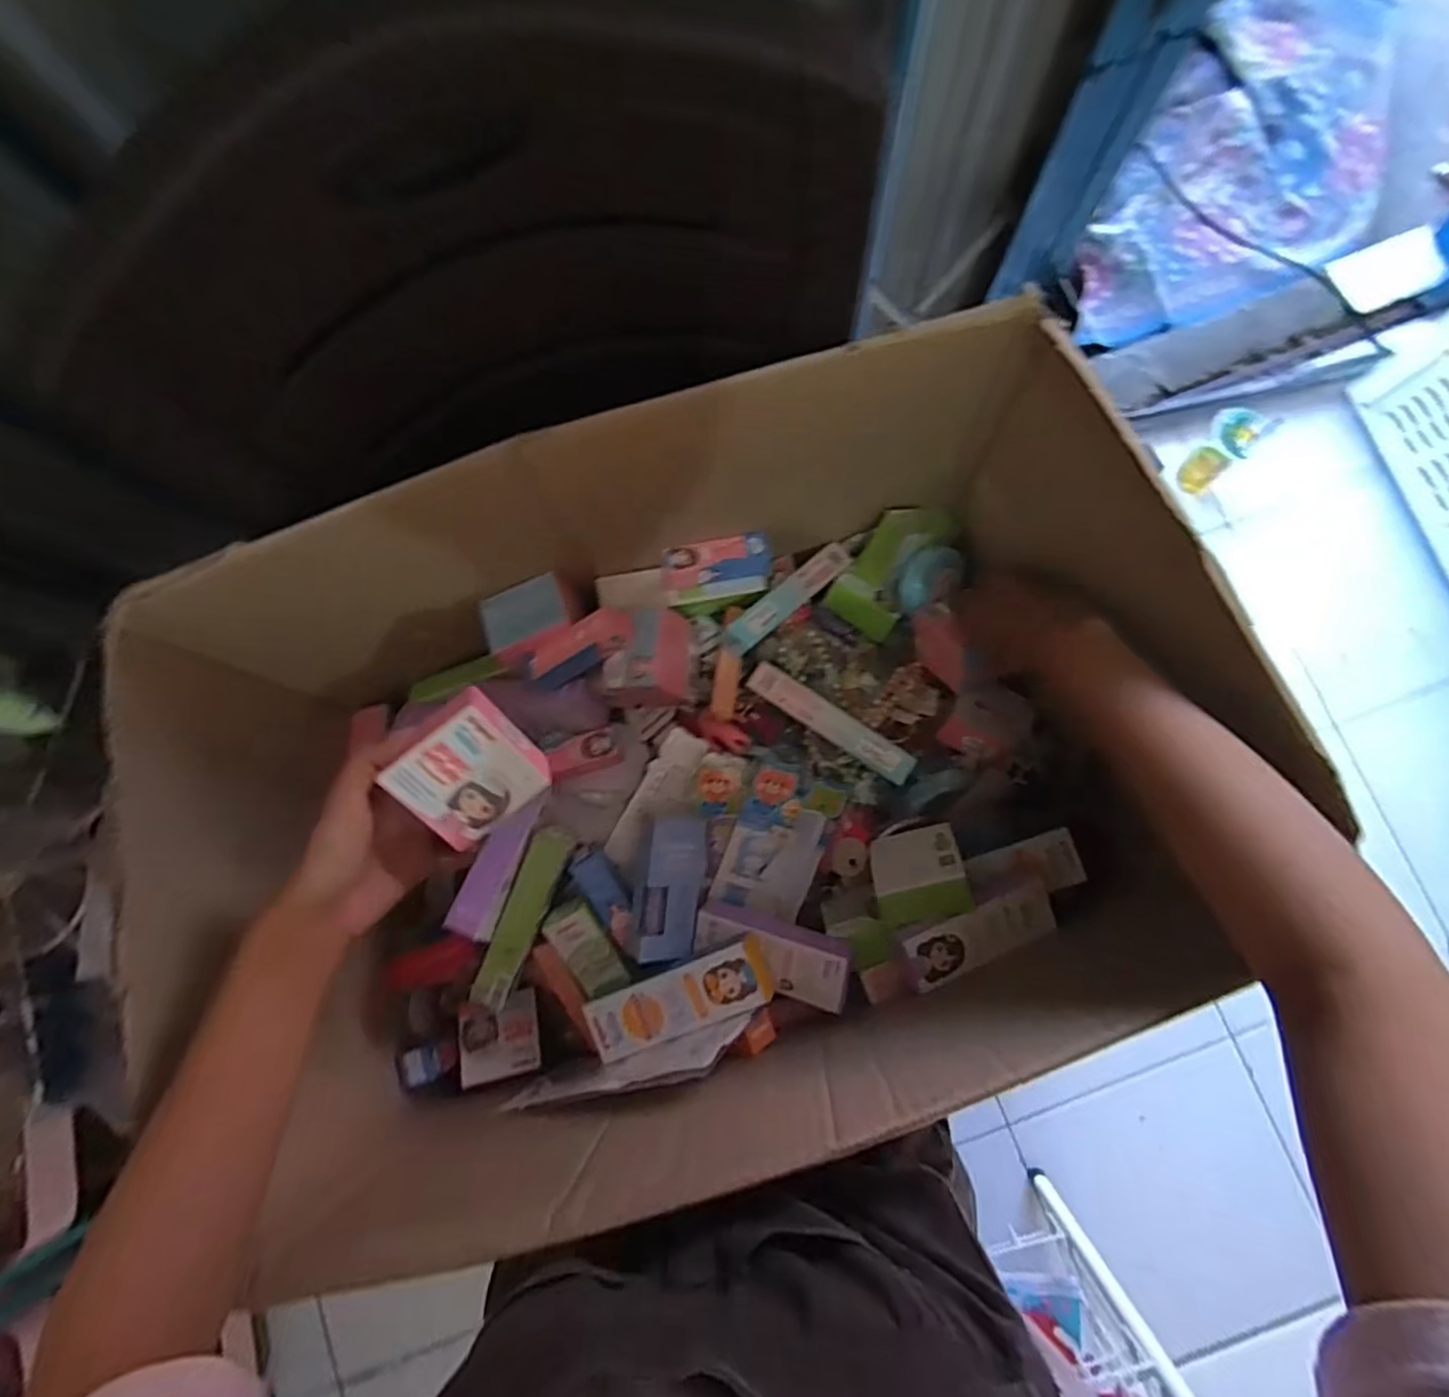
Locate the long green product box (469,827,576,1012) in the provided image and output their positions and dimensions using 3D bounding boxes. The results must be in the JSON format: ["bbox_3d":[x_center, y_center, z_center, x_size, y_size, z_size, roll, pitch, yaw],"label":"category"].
[{"bbox_3d":[-0.143,0.155,0.501,0.027,0.031,0.127,21,83,7],"label":"long green product box"}]

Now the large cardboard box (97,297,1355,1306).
[{"bbox_3d":[-0.024,0.046,0.455,0.552,0.243,0.380,-16,81,1],"label":"large cardboard box"}]

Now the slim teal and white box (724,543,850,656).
[{"bbox_3d":[0.052,-0.082,0.555,0.023,0.013,0.134,44,62,9],"label":"slim teal and white box"}]

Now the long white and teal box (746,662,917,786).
[{"bbox_3d":[0.079,0.018,0.528,0.136,0.012,0.023,34,85,8],"label":"long white and teal box"}]

